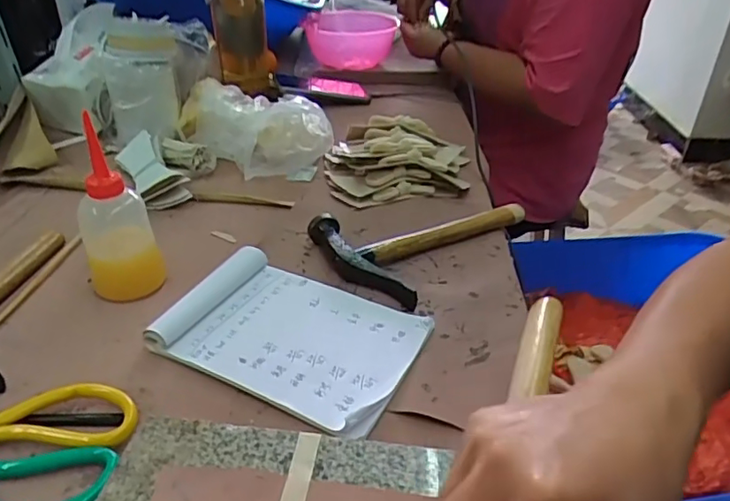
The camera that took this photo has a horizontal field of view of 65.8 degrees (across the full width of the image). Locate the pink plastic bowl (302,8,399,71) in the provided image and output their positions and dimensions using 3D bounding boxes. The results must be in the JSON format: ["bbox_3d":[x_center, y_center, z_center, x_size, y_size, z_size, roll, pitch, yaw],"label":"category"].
[{"bbox_3d":[-0.032,-0.414,1.132,0.171,0.110,0.187,-4,34,-8],"label":"pink plastic bowl"}]

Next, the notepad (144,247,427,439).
[{"bbox_3d":[-0.060,0.067,0.478,0.203,0.024,0.139,16,37,21],"label":"notepad"}]

